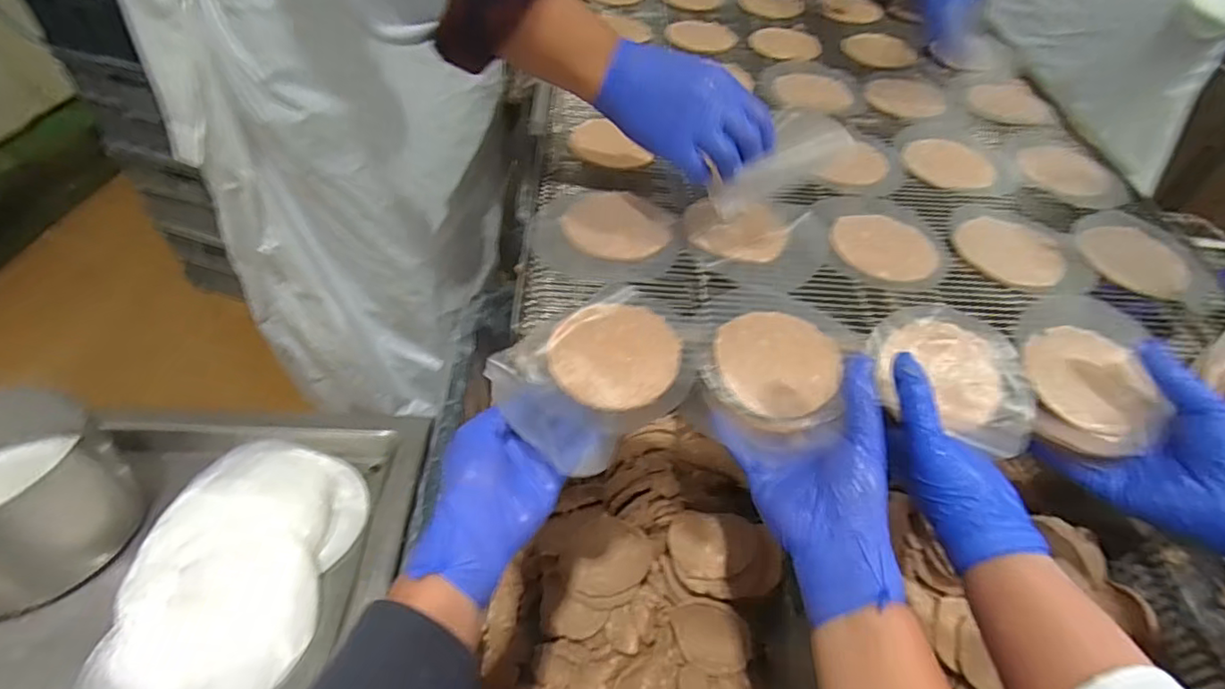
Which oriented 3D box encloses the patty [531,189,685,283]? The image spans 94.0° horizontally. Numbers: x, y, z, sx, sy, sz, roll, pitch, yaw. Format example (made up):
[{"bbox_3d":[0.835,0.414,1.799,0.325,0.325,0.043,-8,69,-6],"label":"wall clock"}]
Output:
[{"bbox_3d":[-0.005,-0.094,0.476,0.124,0.011,0.108,23,48,15],"label":"patty"}]

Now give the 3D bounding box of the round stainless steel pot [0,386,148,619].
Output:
[{"bbox_3d":[-0.484,0.120,0.453,0.140,0.105,0.144,3,46,-3],"label":"round stainless steel pot"}]

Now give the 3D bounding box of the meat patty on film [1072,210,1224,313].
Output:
[{"bbox_3d":[0.482,-0.081,0.511,0.118,0.010,0.133,36,53,25],"label":"meat patty on film"}]

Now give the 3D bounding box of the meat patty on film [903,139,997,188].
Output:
[{"bbox_3d":[0.346,-0.185,0.588,0.087,0.015,0.072,24,48,16],"label":"meat patty on film"}]

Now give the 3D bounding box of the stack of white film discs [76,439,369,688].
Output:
[{"bbox_3d":[-0.309,0.187,0.458,0.151,0.027,0.256,7,46,1],"label":"stack of white film discs"}]

